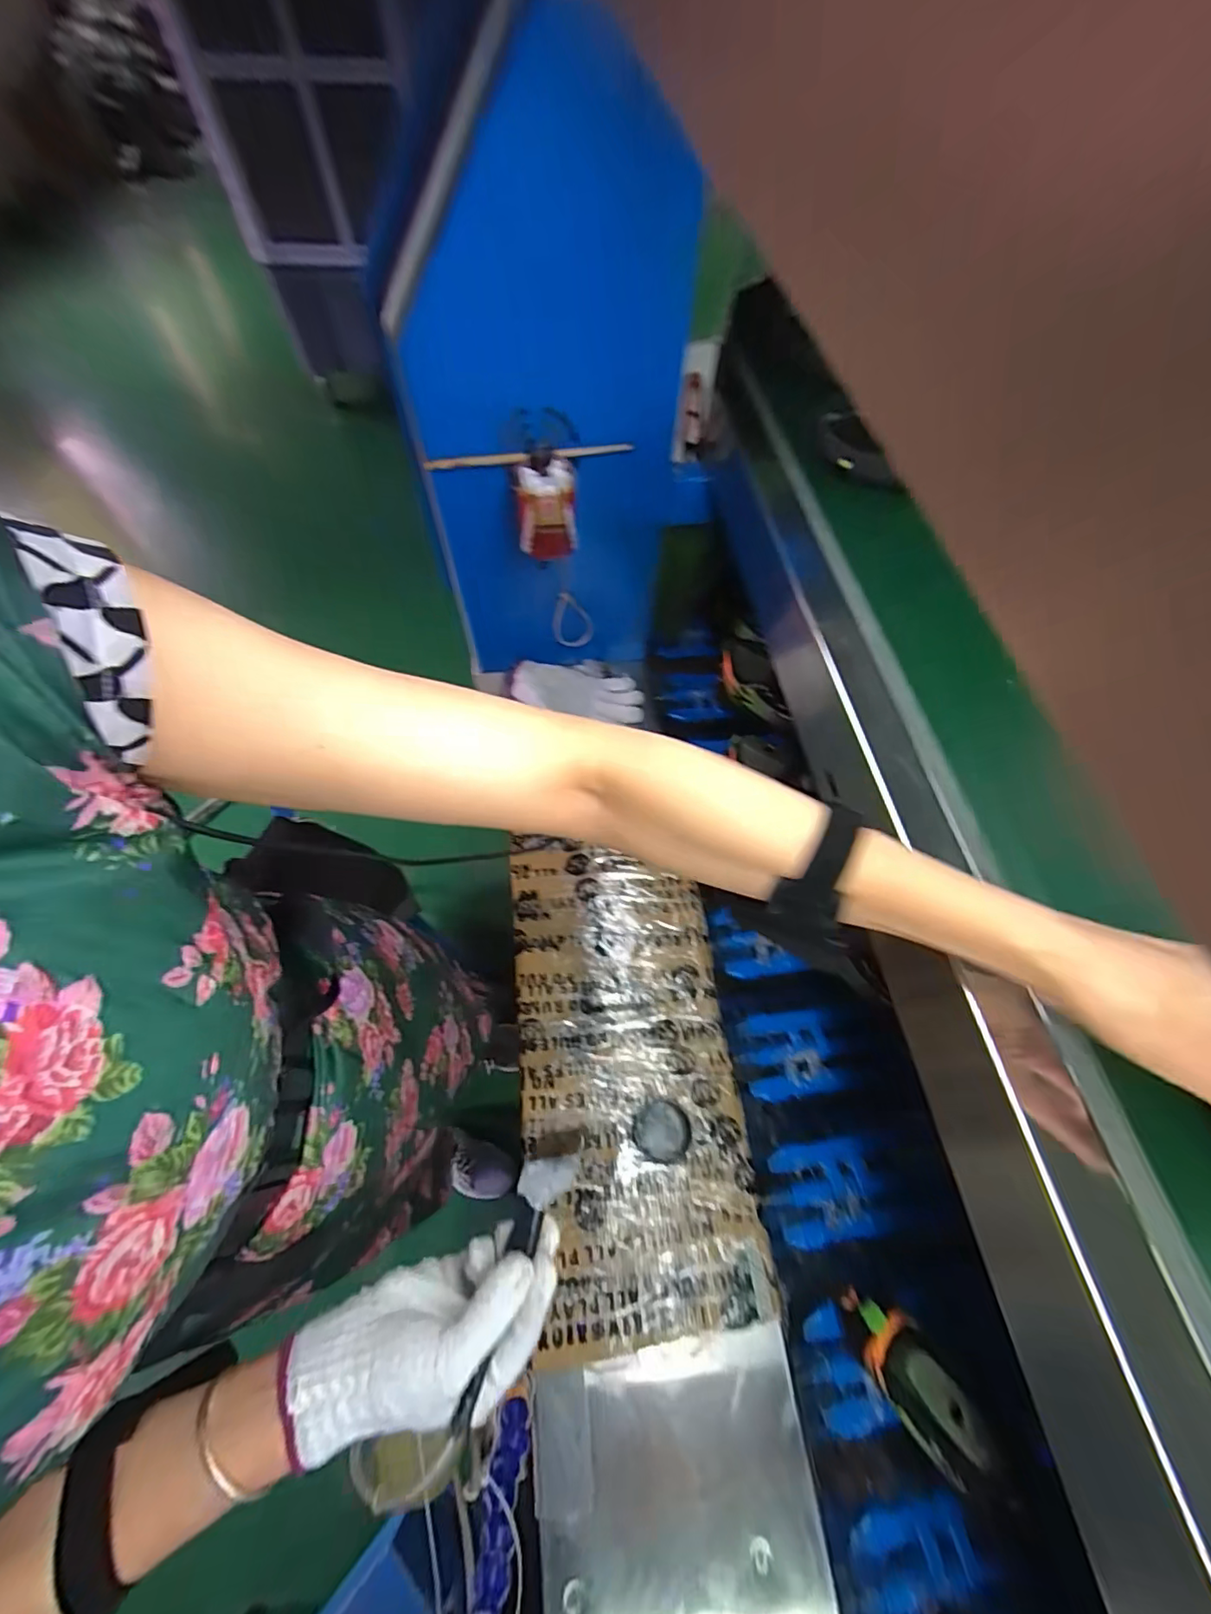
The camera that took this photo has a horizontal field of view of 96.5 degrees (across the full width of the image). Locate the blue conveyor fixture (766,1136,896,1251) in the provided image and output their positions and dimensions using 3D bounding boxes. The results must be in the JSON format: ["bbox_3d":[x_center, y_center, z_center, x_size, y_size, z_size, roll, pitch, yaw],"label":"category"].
[{"bbox_3d":[0.245,0.424,0.596,0.125,0.012,0.093,-3,62,-4],"label":"blue conveyor fixture"}]

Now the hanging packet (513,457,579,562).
[{"bbox_3d":[-0.067,-0.342,0.624,0.065,0.087,0.063,-2,62,-3],"label":"hanging packet"}]

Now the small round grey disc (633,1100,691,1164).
[{"bbox_3d":[0.061,0.348,0.580,0.058,0.017,0.056,1,62,-2],"label":"small round grey disc"}]

